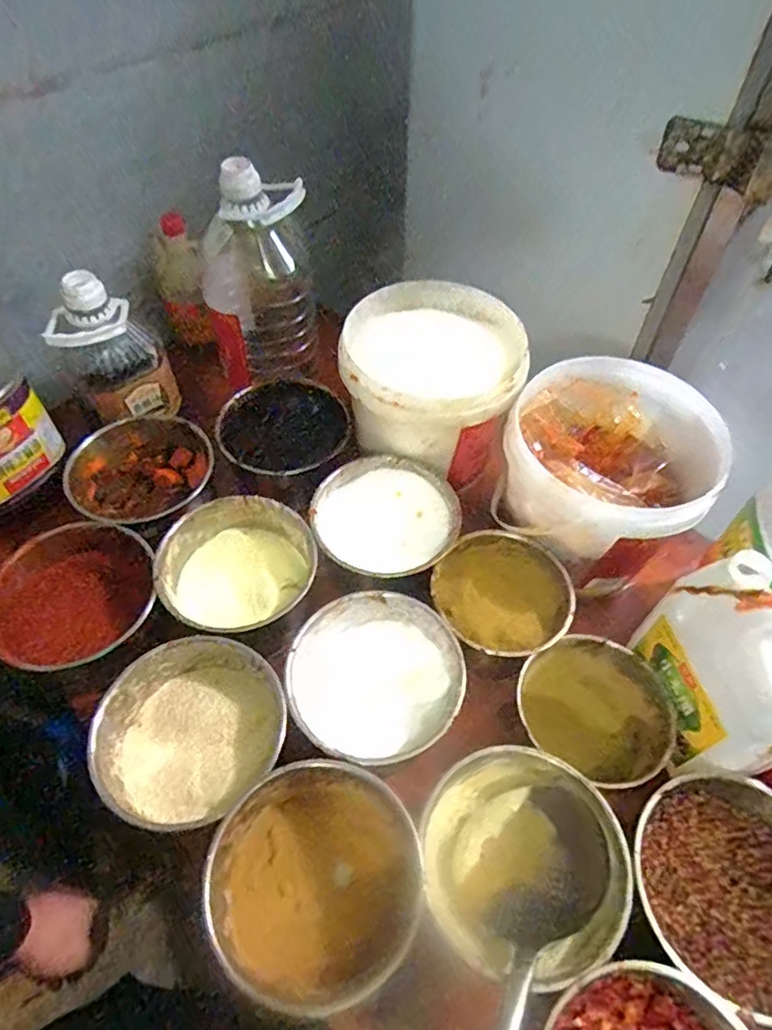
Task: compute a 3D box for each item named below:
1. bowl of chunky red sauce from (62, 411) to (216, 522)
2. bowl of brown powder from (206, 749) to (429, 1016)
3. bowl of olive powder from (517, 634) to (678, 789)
[{"bbox_3d":[-0.295,-0.041,0.767,0.168,0.079,0.174,36,60,22],"label":"bowl of chunky red sauce"},{"bbox_3d":[-0.057,0.316,0.521,0.164,0.100,0.166,1,53,-1],"label":"bowl of brown powder"},{"bbox_3d":[0.210,0.206,0.618,0.136,0.088,0.141,1,53,-1],"label":"bowl of olive powder"}]

